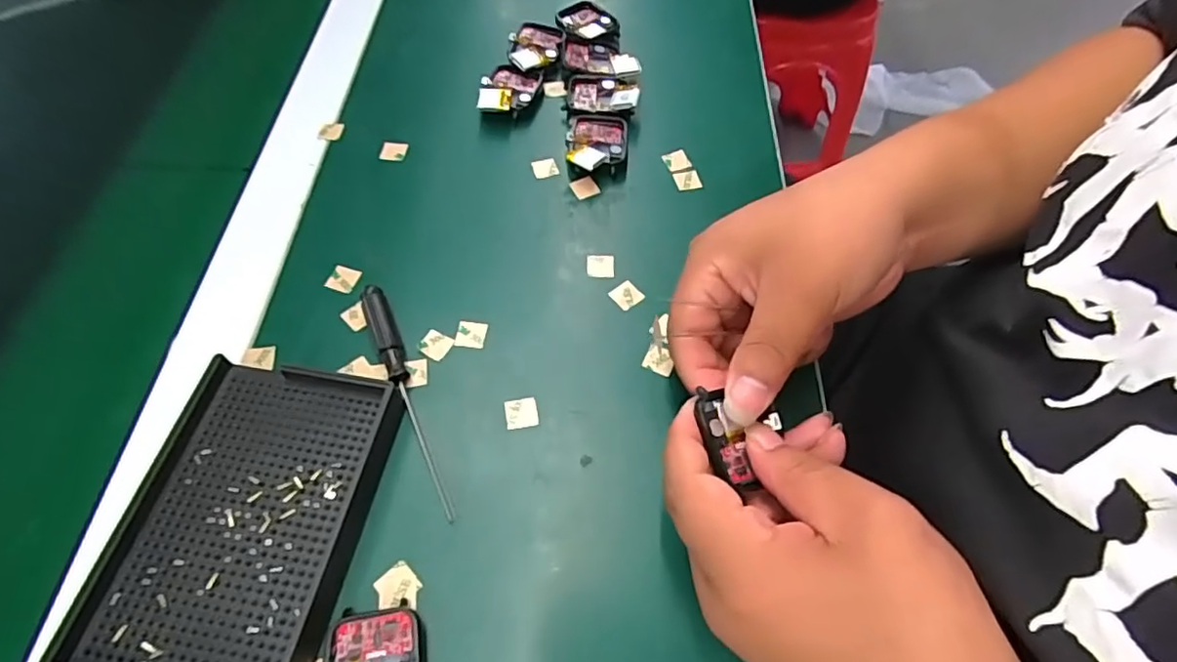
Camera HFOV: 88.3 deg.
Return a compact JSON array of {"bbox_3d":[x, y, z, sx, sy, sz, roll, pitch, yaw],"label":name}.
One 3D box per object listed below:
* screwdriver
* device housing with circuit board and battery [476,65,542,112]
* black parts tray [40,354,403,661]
[{"bbox_3d":[-0.091,0.031,0.300,0.013,0.013,0.129,-21,61,-13],"label":"screwdriver"},{"bbox_3d":[-0.055,-0.163,0.418,0.037,0.015,0.049,8,59,4],"label":"device housing with circuit board and battery"},{"bbox_3d":[-0.151,0.080,0.264,0.096,0.024,0.133,9,59,5],"label":"black parts tray"}]

